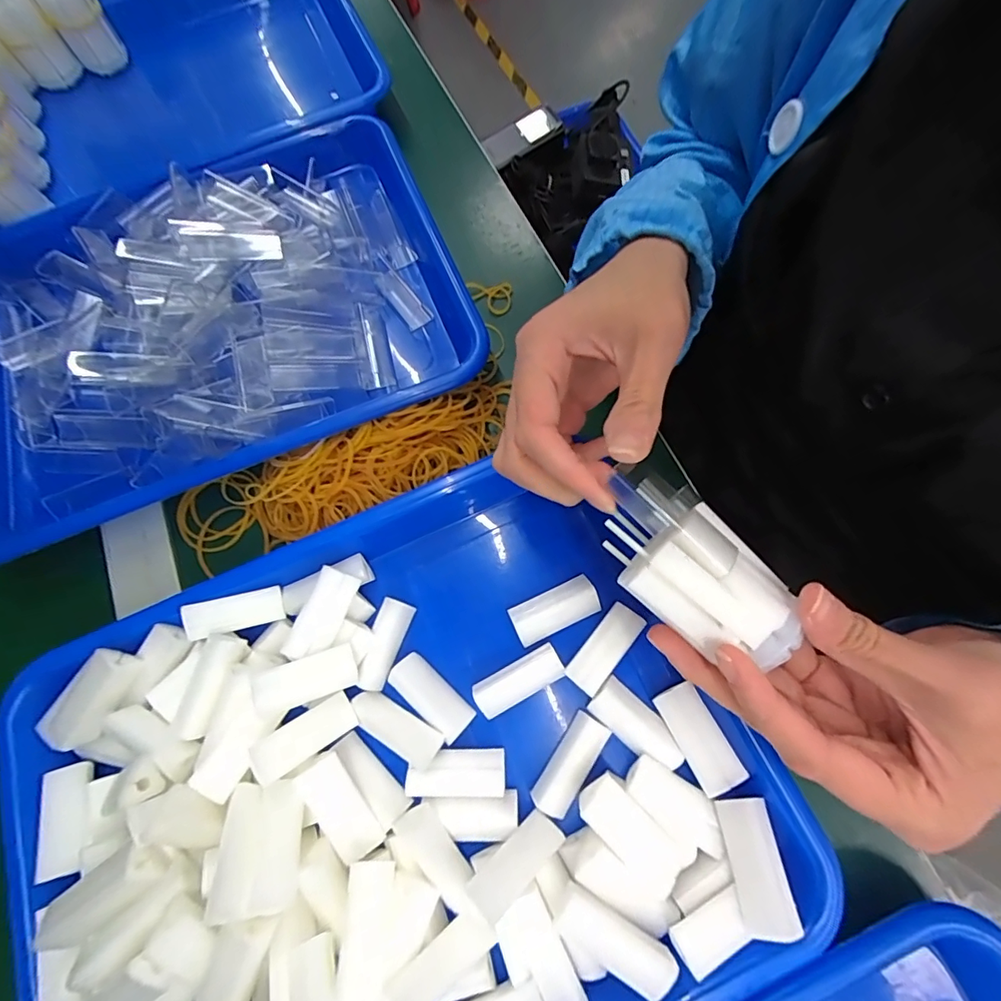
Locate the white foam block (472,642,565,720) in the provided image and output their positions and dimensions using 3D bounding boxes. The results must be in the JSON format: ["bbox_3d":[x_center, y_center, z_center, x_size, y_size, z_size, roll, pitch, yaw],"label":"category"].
[{"bbox_3d":[0.009,0.089,0.237,0.045,0.014,0.018,-28,73,-5],"label":"white foam block"}]

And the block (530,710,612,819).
[{"bbox_3d":[0.033,0.124,0.226,0.017,0.008,0.045,34,78,14],"label":"block"}]

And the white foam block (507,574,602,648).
[{"bbox_3d":[0.028,0.057,0.248,0.044,0.015,0.021,-25,72,-4],"label":"white foam block"}]

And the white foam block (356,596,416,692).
[{"bbox_3d":[-0.061,0.074,0.249,0.017,0.012,0.045,18,72,7],"label":"white foam block"}]

